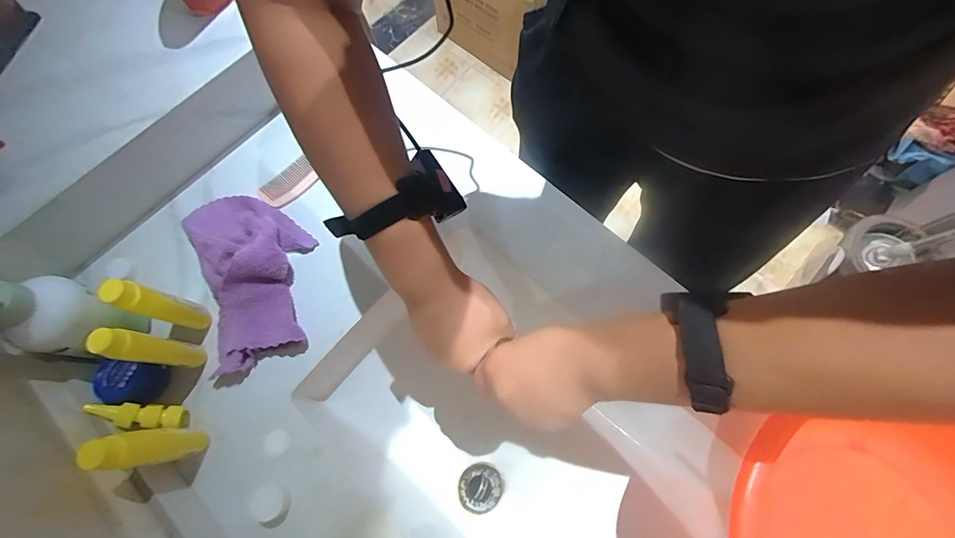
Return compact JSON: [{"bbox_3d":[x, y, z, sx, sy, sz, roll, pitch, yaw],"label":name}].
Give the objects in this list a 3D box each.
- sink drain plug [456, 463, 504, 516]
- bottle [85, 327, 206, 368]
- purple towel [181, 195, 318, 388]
[{"bbox_3d":[0.004,0.319,0.609,0.061,0.009,0.063,32,75,11],"label":"sink drain plug"},{"bbox_3d":[-0.369,0.091,0.476,0.030,0.133,0.029,27,74,9],"label":"bottle"},{"bbox_3d":[-0.291,0.002,0.541,0.149,0.047,0.245,-18,72,-5],"label":"purple towel"}]

